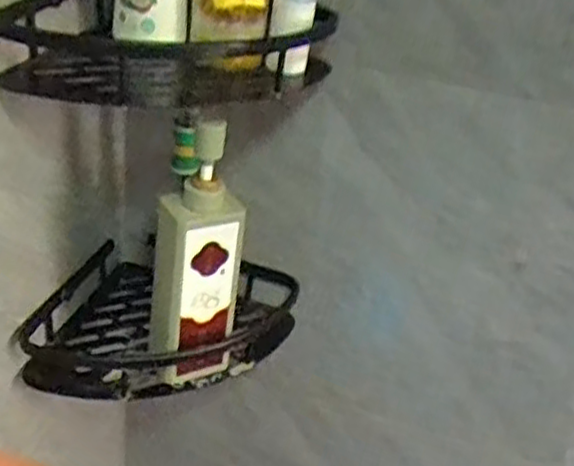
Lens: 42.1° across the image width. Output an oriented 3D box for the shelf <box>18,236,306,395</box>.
[{"bbox_3d":[-0.120,0.094,0.754,0.216,0.063,0.204,13,30,9],"label":"shelf"}]

